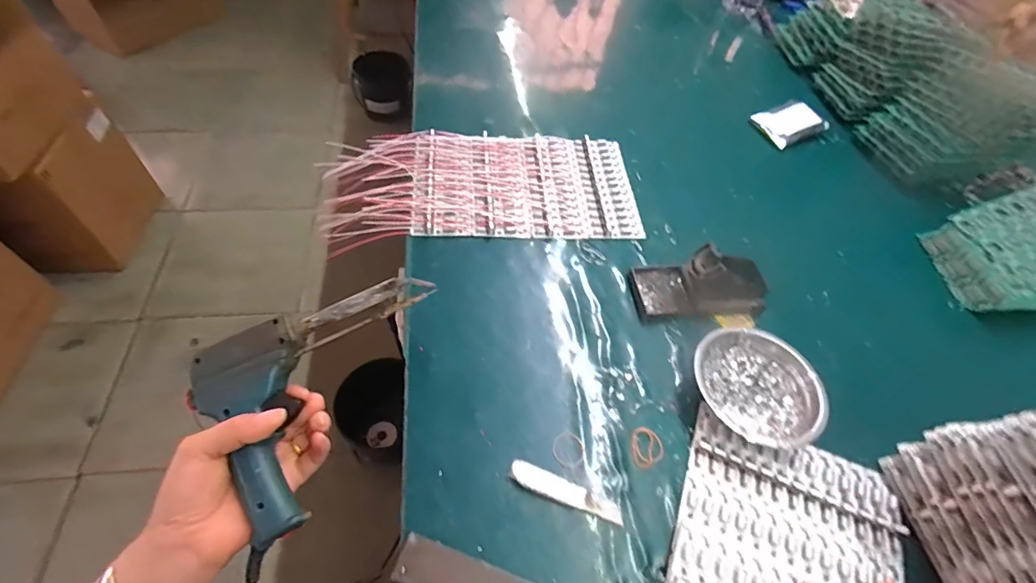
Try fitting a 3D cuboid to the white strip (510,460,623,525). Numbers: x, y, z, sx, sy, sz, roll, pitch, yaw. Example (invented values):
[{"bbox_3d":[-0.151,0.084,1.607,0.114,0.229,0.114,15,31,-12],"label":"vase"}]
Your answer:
[{"bbox_3d":[0.043,0.177,0.423,0.102,0.011,0.022,20,57,7],"label":"white strip"}]

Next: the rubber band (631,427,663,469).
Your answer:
[{"bbox_3d":[0.125,0.150,0.459,0.030,0.004,0.039,6,56,-2],"label":"rubber band"}]

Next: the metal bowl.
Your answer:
[{"bbox_3d":[0.242,0.095,0.488,0.123,0.037,0.114,3,56,-4],"label":"metal bowl"}]

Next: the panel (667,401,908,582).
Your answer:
[{"bbox_3d":[0.231,0.227,0.405,0.187,0.025,0.219,21,57,11],"label":"panel"}]

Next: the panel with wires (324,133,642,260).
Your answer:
[{"bbox_3d":[-0.047,-0.147,0.648,0.416,0.049,0.213,-5,57,-9],"label":"panel with wires"}]

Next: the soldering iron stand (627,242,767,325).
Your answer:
[{"bbox_3d":[0.211,-0.014,0.546,0.146,0.058,0.073,-2,57,-7],"label":"soldering iron stand"}]

